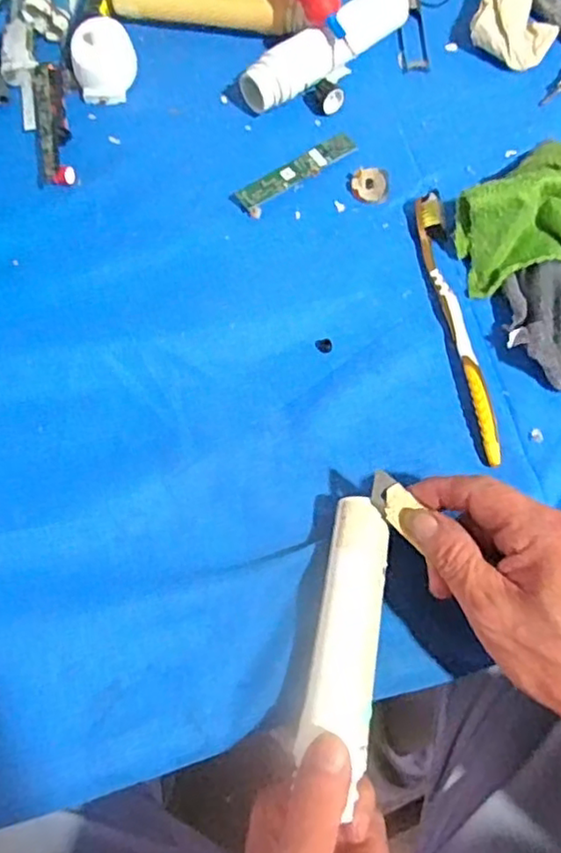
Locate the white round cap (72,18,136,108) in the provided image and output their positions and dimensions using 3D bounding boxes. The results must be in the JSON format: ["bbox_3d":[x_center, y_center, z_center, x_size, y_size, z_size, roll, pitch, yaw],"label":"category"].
[{"bbox_3d":[-0.130,-0.271,0.467,0.043,0.025,0.054,-9,71,-4],"label":"white round cap"}]

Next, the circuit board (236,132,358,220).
[{"bbox_3d":[0.012,-0.179,0.442,0.093,0.008,0.020,-38,75,-12],"label":"circuit board"}]

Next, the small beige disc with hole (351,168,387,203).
[{"bbox_3d":[0.061,-0.167,0.437,0.023,0.006,0.023,0,71,0],"label":"small beige disc with hole"}]

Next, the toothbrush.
[{"bbox_3d":[0.111,-0.065,0.396,0.016,0.013,0.183,-9,71,-3],"label":"toothbrush"}]

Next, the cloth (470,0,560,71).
[{"bbox_3d":[0.181,-0.308,0.484,0.063,0.024,0.068,28,73,9],"label":"cloth"}]

